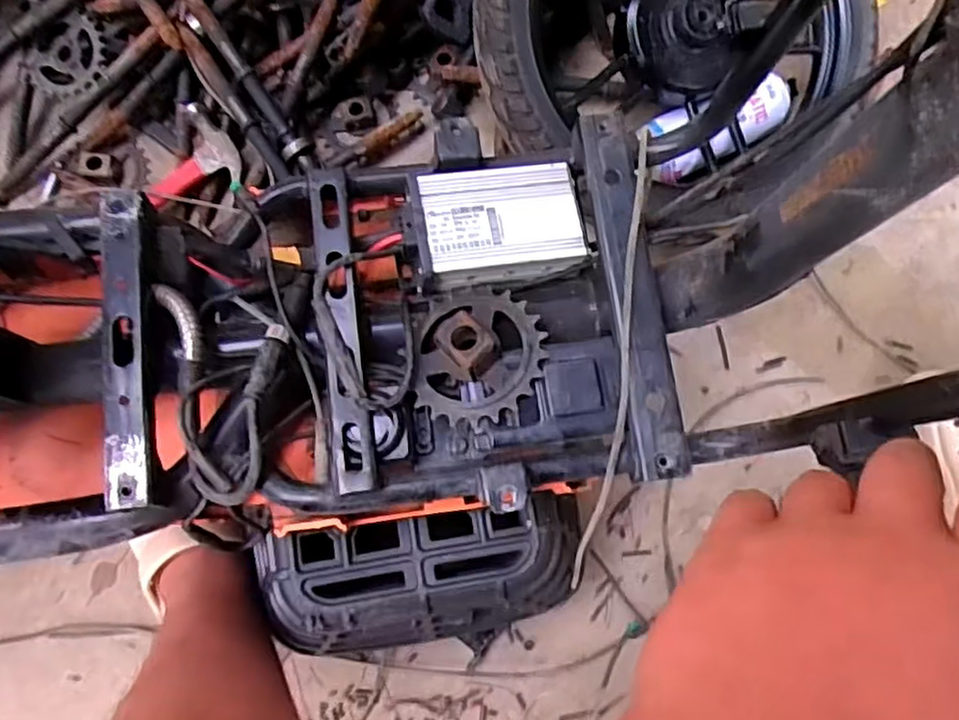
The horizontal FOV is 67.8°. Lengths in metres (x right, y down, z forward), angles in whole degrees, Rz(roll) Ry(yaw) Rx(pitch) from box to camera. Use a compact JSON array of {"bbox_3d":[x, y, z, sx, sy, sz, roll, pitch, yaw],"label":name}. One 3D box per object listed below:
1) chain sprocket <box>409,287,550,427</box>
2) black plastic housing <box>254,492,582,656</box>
[{"bbox_3d":[0.001,-0.005,0.410,0.078,0.026,0.082,7,80,0],"label":"chain sprocket"},{"bbox_3d":[-0.033,0.154,0.492,0.215,0.070,0.094,-9,81,-3],"label":"black plastic housing"}]

